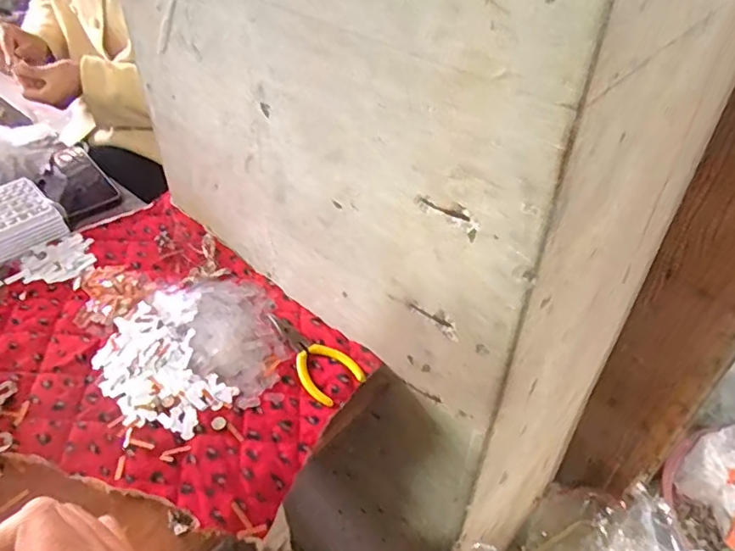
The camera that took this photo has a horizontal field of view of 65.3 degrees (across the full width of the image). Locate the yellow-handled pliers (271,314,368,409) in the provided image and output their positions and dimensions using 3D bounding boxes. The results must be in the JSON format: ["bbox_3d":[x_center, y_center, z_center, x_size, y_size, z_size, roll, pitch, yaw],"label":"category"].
[{"bbox_3d":[-0.055,0.071,0.544,0.051,0.005,0.118,-27,50,-27],"label":"yellow-handled pliers"}]

